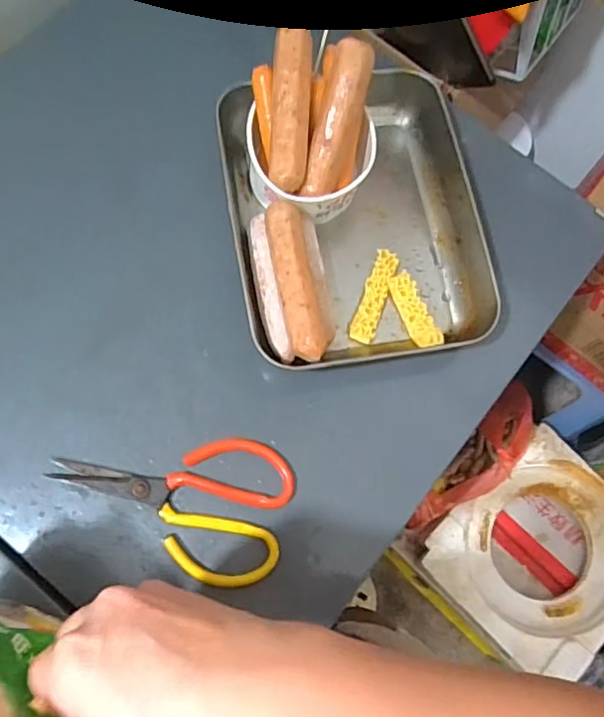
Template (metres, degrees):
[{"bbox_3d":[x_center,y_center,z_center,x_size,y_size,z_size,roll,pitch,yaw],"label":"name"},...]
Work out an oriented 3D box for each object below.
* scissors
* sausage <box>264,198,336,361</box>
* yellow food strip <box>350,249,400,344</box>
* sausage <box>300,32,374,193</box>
[{"bbox_3d":[-0.095,0.107,0.421,0.170,0.011,0.102,8,74,-3],"label":"scissors"},{"bbox_3d":[-0.002,-0.060,0.434,0.032,0.026,0.124,-10,75,-8],"label":"sausage"},{"bbox_3d":[0.061,-0.051,0.480,0.020,0.013,0.080,20,74,1],"label":"yellow food strip"},{"bbox_3d":[0.027,-0.182,0.441,0.031,0.023,0.112,17,107,4],"label":"sausage"}]

